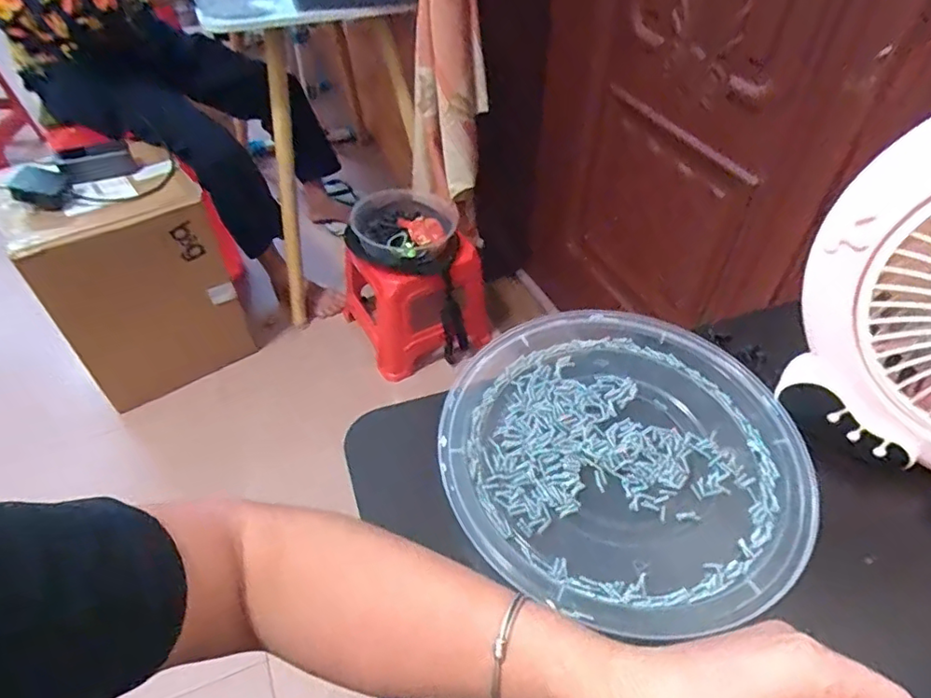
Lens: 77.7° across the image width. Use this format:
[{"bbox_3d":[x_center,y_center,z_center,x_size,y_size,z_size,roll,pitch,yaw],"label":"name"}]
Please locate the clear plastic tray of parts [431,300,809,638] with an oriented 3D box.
[{"bbox_3d":[0.107,0.062,0.392,0.228,0.017,0.237,26,51,22],"label":"clear plastic tray of parts"}]

